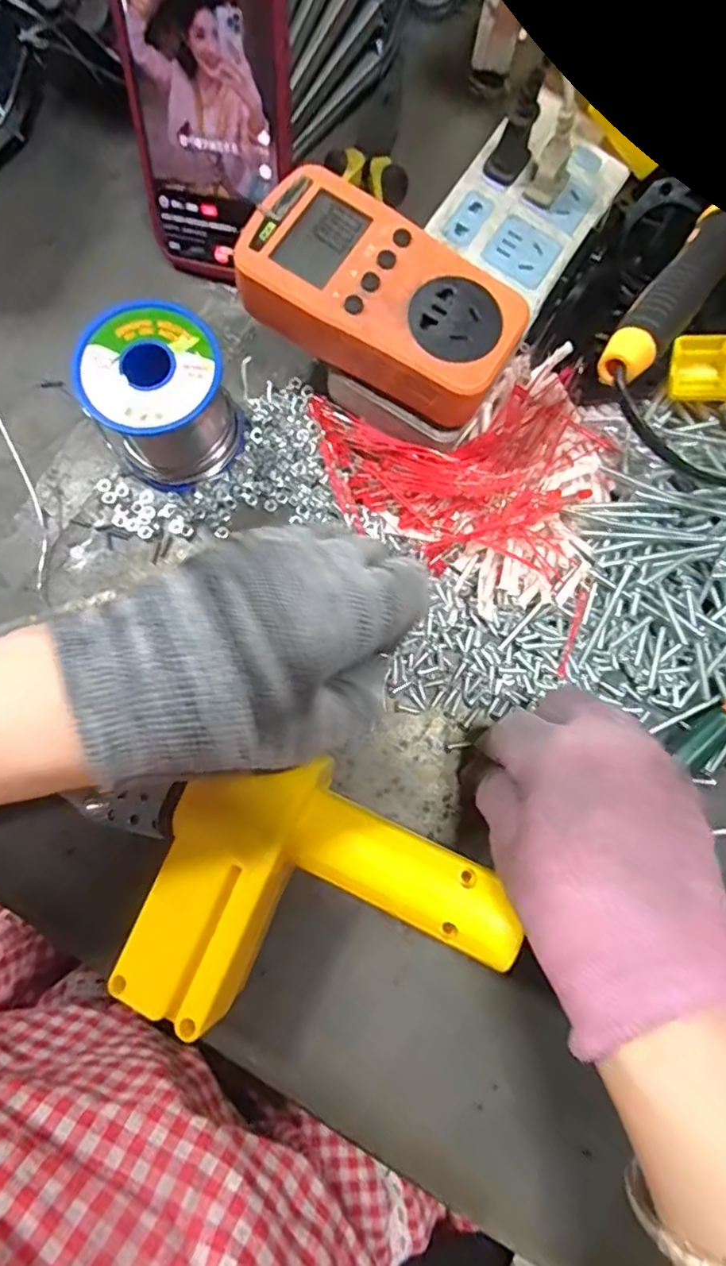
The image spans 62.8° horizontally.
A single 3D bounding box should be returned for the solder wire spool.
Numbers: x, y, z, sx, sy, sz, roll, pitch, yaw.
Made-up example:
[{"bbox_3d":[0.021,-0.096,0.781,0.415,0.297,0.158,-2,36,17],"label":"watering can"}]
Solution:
[{"bbox_3d":[-0.099,-0.114,0.300,0.063,0.065,0.063,0,79,0],"label":"solder wire spool"}]

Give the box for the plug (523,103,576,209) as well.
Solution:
[{"bbox_3d":[0.099,-0.245,0.304,0.017,0.038,0.022,26,80,5],"label":"plug"}]

